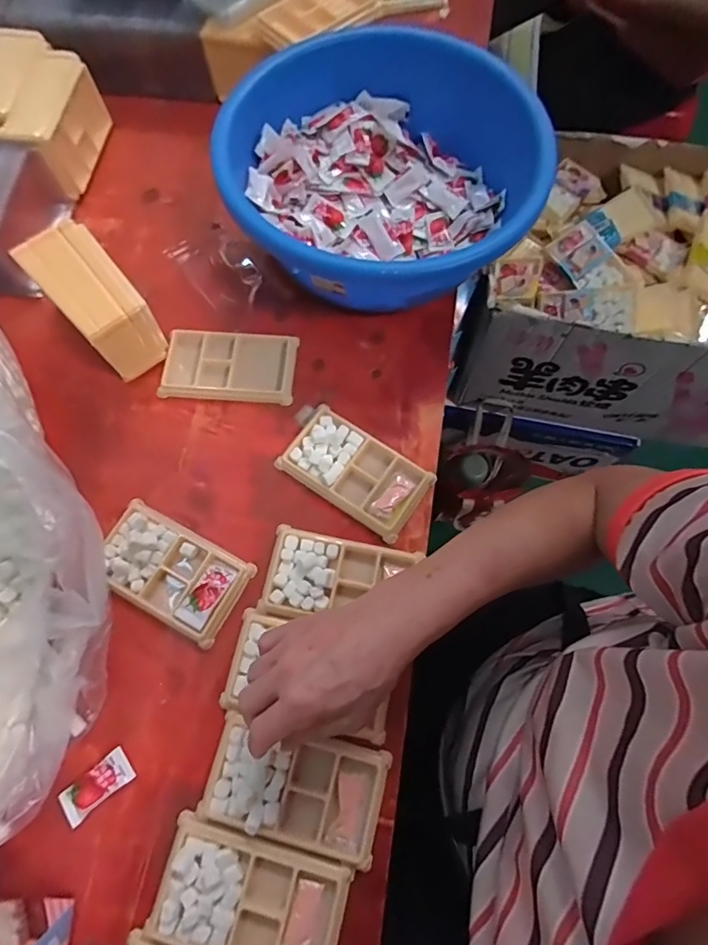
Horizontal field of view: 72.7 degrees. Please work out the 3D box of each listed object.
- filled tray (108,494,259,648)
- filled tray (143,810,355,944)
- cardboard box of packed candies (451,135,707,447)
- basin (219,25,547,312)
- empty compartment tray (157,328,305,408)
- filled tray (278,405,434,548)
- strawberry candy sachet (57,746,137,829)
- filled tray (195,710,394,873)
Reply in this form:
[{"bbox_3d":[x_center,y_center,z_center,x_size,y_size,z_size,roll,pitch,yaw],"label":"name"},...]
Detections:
[{"bbox_3d":[-0.166,0.088,0.433,0.131,0.018,0.076,28,73,9],"label":"filled tray"},{"bbox_3d":[-0.077,0.318,0.356,0.137,0.012,0.076,15,71,5],"label":"filled tray"},{"bbox_3d":[0.479,-0.303,0.832,0.551,0.283,0.379,11,71,4],"label":"cardboard box of packed candies"},{"bbox_3d":[0.028,-0.315,0.520,0.302,0.122,0.302,0,71,0],"label":"basin"},{"bbox_3d":[-0.129,-0.112,0.506,0.133,0.012,0.075,3,71,1],"label":"empty compartment tray"},{"bbox_3d":[0.001,-0.002,0.466,0.137,0.017,0.075,33,74,11],"label":"filled tray"},{"bbox_3d":[-0.205,0.249,0.382,0.057,0.008,0.027,-37,75,-12],"label":"strawberry candy sachet"},{"bbox_3d":[-0.045,0.246,0.378,0.137,0.015,0.076,15,71,5],"label":"filled tray"}]

